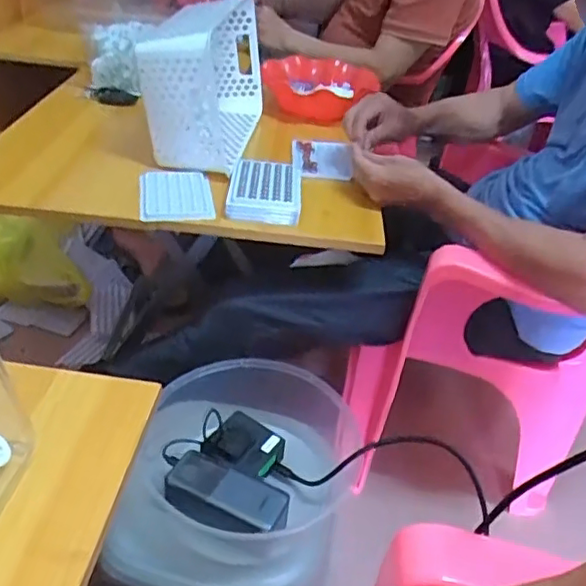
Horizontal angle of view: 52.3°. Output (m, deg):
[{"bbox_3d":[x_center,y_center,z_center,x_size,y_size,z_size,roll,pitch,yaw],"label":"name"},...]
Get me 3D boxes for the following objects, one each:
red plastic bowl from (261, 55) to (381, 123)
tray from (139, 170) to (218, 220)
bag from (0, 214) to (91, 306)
[{"bbox_3d":[0.055,-0.387,1.151,0.203,0.078,0.248,15,37,11],"label":"red plastic bowl"},{"bbox_3d":[-0.161,-0.136,0.821,0.096,0.009,0.128,-3,37,-13],"label":"tray"},{"bbox_3d":[-0.603,-0.056,1.336,0.291,0.174,0.102,2,36,-6],"label":"bag"}]

